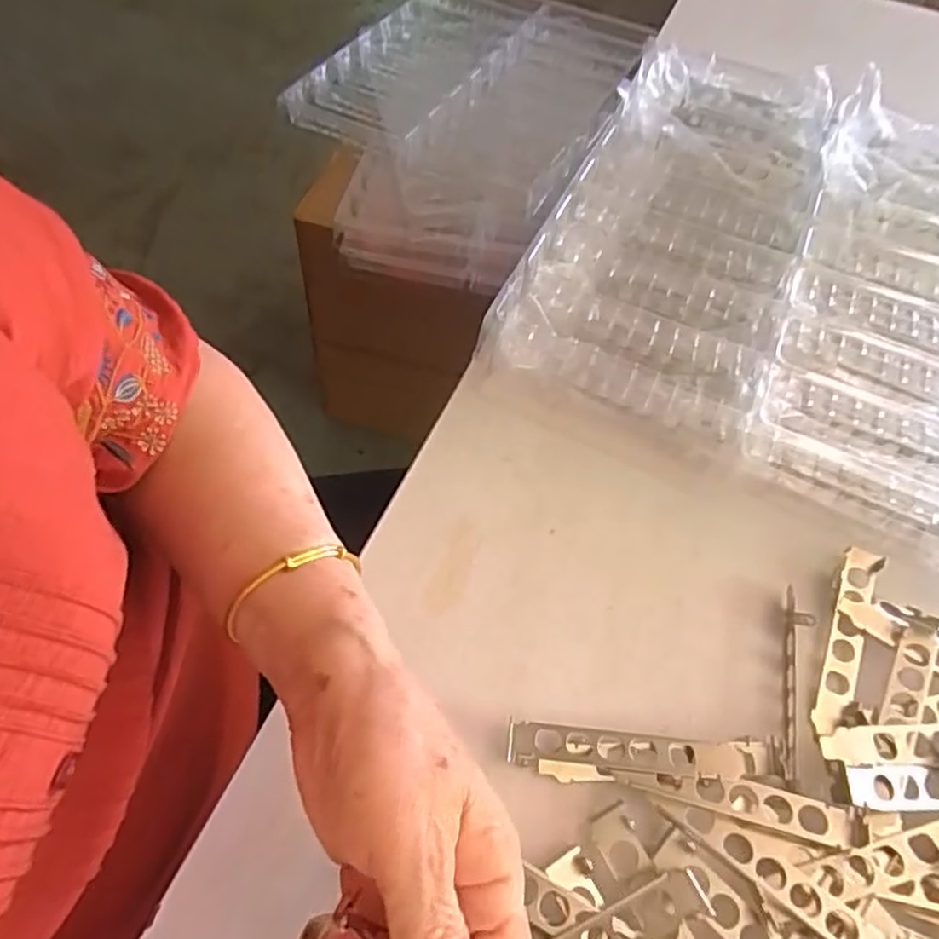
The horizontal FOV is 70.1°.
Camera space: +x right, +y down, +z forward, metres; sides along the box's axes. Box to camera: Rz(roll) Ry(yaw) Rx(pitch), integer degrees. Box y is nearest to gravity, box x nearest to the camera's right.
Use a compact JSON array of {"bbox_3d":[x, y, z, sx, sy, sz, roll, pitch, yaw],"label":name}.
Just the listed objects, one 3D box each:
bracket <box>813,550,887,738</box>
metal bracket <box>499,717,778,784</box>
[{"bbox_3d":[0.212,0.093,0.374,0.019,0.015,0.108,23,58,10],"label":"bracket"},{"bbox_3d":[0.086,0.142,0.335,0.133,0.018,0.021,6,56,-1],"label":"metal bracket"}]

